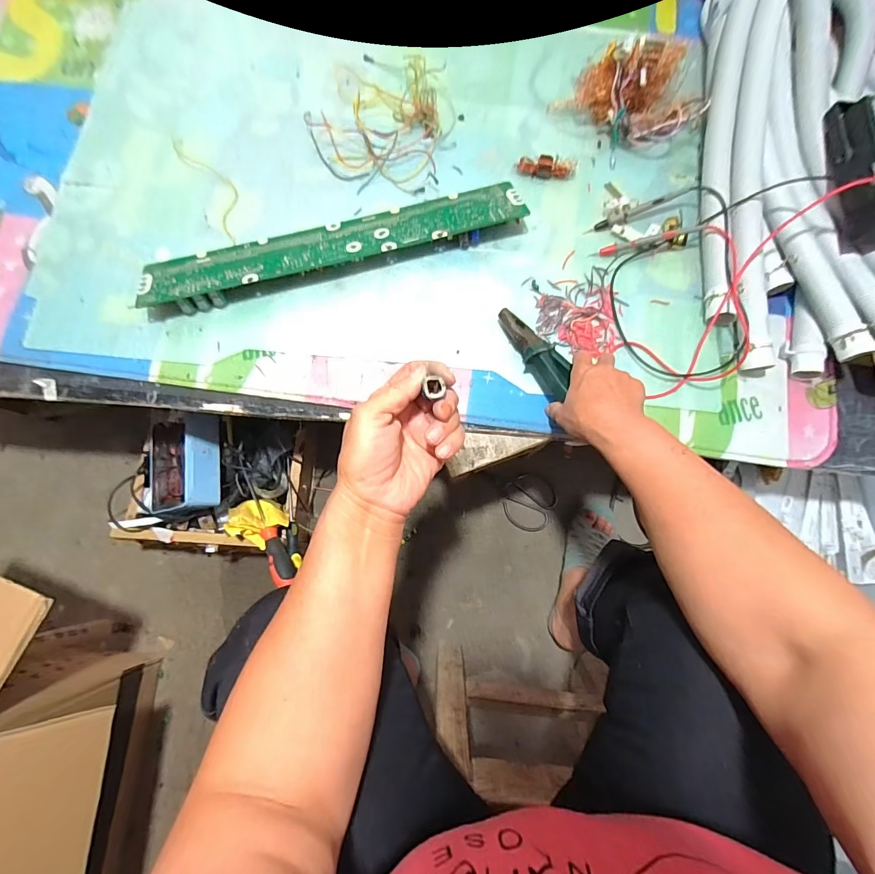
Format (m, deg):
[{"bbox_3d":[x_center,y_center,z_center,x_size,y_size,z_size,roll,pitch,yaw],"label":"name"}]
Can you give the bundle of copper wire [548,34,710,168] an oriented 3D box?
[{"bbox_3d":[0.271,-0.462,0.547,0.171,0.082,0.128,-27,80,-5],"label":"bundle of copper wire"}]

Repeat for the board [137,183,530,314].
[{"bbox_3d":[-0.133,-0.255,0.537,0.497,0.032,0.087,-14,80,-3],"label":"board"}]

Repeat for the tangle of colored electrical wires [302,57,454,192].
[{"bbox_3d":[-0.079,-0.451,0.574,0.186,0.027,0.201,0,79,0],"label":"tangle of colored electrical wires"}]

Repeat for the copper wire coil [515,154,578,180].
[{"bbox_3d":[0.153,-0.374,0.568,0.083,0.019,0.022,3,79,0],"label":"copper wire coil"}]

